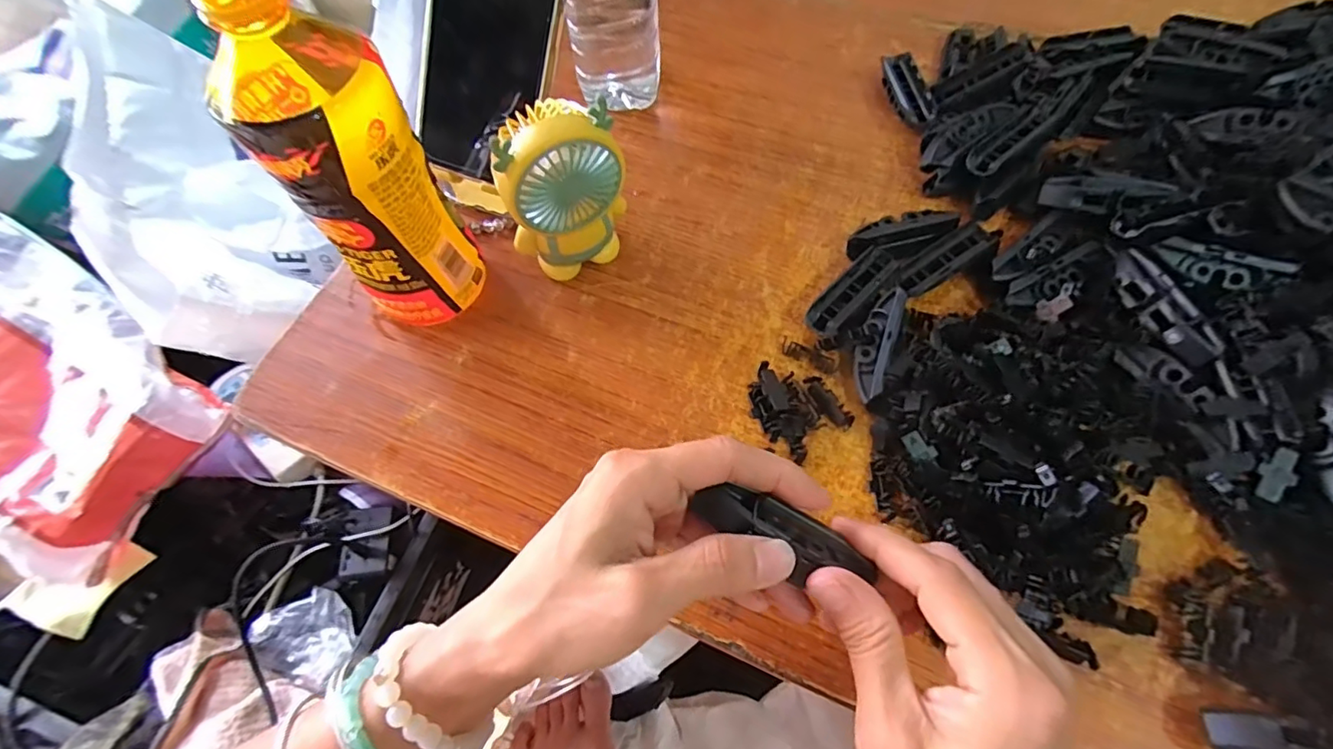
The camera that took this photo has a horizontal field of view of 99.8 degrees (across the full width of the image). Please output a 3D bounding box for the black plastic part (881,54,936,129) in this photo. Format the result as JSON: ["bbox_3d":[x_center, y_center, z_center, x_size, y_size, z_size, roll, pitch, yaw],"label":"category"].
[{"bbox_3d":[0.175,-0.205,0.413,0.025,0.018,0.071,-6,63,0],"label":"black plastic part"}]

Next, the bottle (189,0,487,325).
[{"bbox_3d":[-0.156,-0.102,0.286,0.070,0.184,0.073,-33,66,-13],"label":"bottle"}]

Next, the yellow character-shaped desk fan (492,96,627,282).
[{"bbox_3d":[-0.057,-0.101,0.320,0.065,0.115,0.032,-26,65,-9],"label":"yellow character-shaped desk fan"}]

